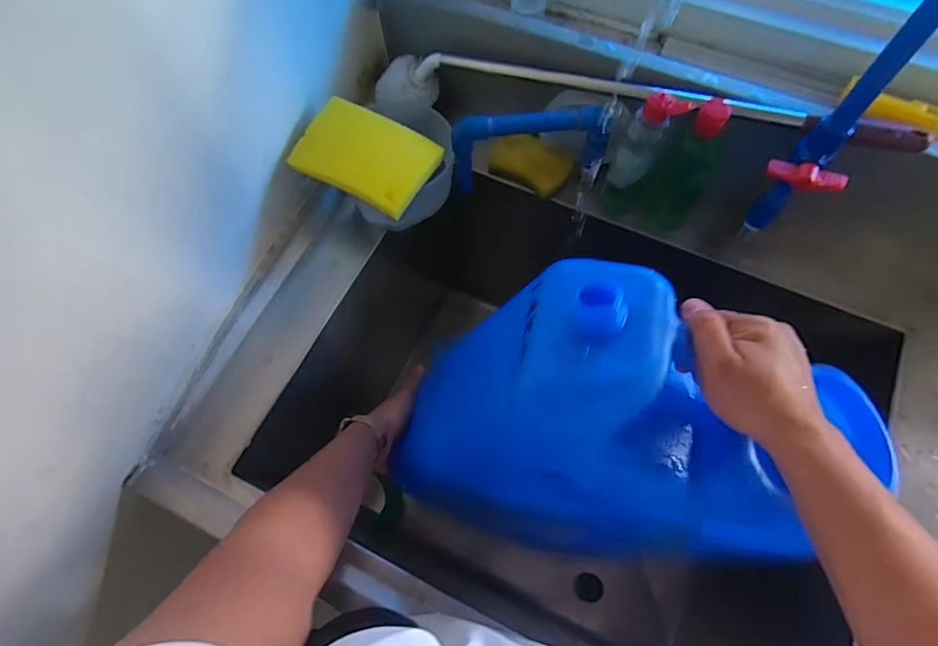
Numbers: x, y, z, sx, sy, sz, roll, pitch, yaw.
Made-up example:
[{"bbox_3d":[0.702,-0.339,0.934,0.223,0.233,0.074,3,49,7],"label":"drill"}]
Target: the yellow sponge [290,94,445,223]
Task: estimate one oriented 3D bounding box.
[{"bbox_3d":[-0.117,-0.190,0.547,0.151,0.031,0.093,29,71,12],"label":"yellow sponge"}]

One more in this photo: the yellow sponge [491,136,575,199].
[{"bbox_3d":[0.079,-0.205,0.633,0.104,0.026,0.058,33,72,14],"label":"yellow sponge"}]

